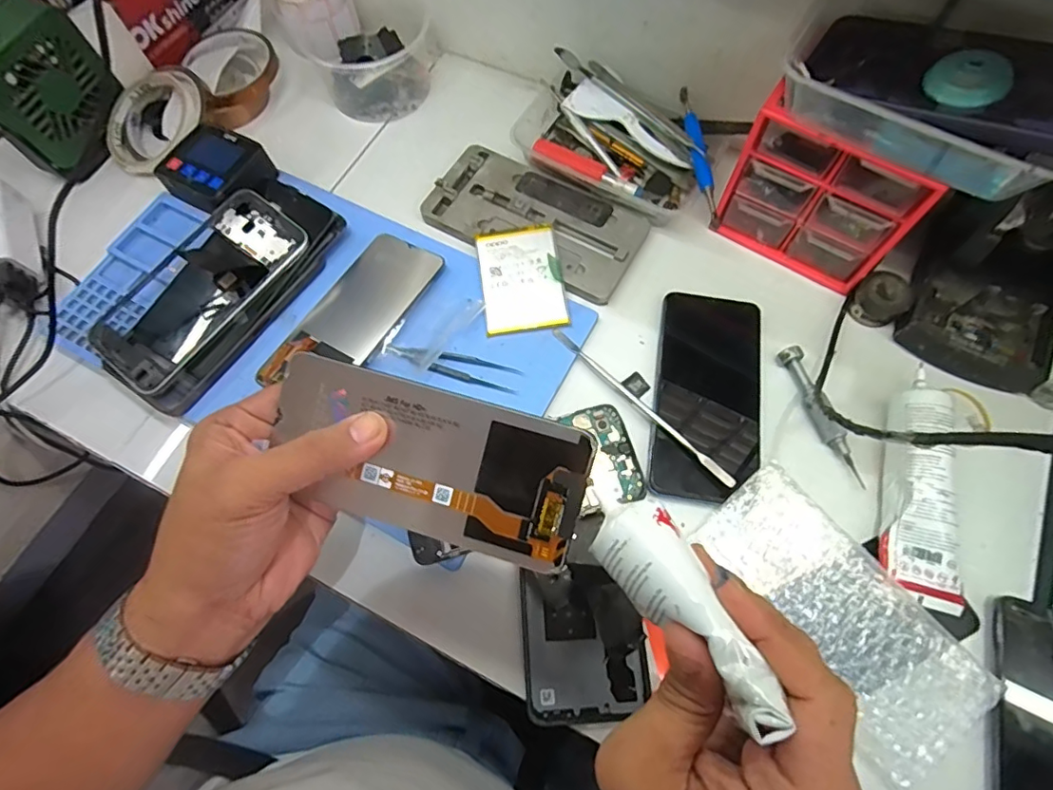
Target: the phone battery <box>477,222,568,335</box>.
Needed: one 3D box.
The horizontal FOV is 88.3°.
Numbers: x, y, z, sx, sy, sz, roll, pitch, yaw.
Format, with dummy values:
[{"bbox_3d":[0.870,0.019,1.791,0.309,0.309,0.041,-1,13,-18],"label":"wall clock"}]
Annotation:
[{"bbox_3d":[-0.004,-0.094,0.427,0.062,0.010,0.090,-8,72,-1],"label":"phone battery"}]

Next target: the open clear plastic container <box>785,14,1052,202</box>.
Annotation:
[{"bbox_3d":[0.248,-0.183,0.319,0.168,0.045,0.101,36,72,14],"label":"open clear plastic container"}]

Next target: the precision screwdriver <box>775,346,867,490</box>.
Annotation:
[{"bbox_3d":[0.211,0.013,0.386,0.016,0.013,0.106,-16,68,-6],"label":"precision screwdriver"}]

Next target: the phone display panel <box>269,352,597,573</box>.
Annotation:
[{"bbox_3d":[-0.049,0.033,0.262,0.153,0.006,0.070,15,94,8],"label":"phone display panel"}]

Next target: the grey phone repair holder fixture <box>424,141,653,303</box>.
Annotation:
[{"bbox_3d":[0.006,-0.148,0.456,0.178,0.011,0.093,30,71,12],"label":"grey phone repair holder fixture"}]

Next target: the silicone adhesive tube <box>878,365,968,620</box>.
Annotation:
[{"bbox_3d":[0.262,0.061,0.357,0.049,0.035,0.145,12,68,5],"label":"silicone adhesive tube"}]

